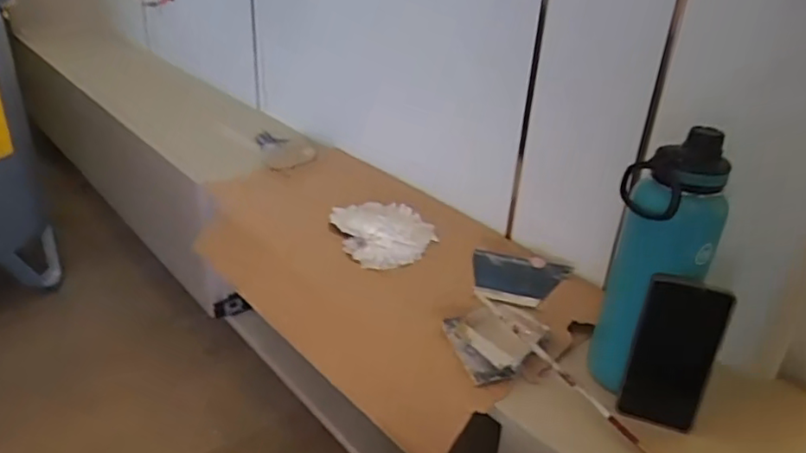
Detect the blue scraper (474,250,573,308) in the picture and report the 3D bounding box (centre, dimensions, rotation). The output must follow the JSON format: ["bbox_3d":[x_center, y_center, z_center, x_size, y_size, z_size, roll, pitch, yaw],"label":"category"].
[{"bbox_3d":[0.161,0.070,0.855,0.131,0.015,0.107,11,29,13],"label":"blue scraper"}]

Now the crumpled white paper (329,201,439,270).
[{"bbox_3d":[-0.029,0.005,0.919,0.153,0.036,0.156,0,28,-8],"label":"crumpled white paper"}]

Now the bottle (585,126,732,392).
[{"bbox_3d":[0.258,0.044,0.643,0.088,0.280,0.094,1,28,-5],"label":"bottle"}]

